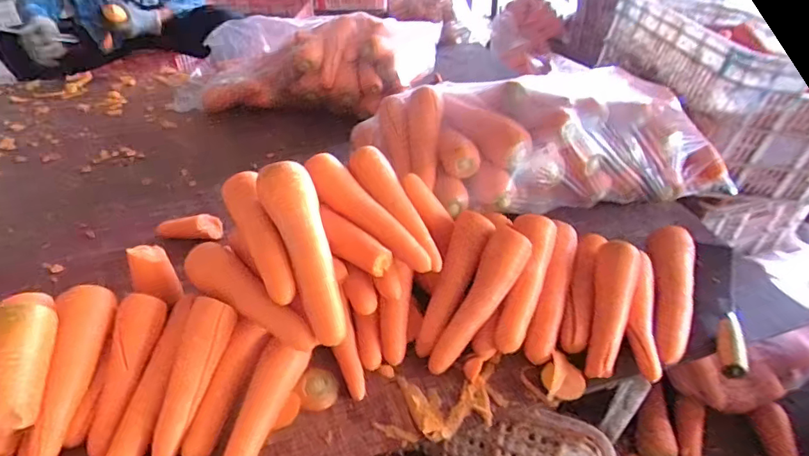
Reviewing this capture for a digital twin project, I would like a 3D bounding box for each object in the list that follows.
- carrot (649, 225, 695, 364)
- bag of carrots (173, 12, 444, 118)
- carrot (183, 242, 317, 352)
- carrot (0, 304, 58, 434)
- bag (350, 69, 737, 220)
[{"bbox_3d":[0.390,0.095,0.706,0.062,0.045,0.218,12,61,12],"label":"carrot"},{"bbox_3d":[-0.247,-0.398,1.165,0.615,0.192,0.284,6,41,6],"label":"bag of carrots"},{"bbox_3d":[-0.193,0.083,0.595,0.219,0.037,0.048,27,46,27],"label":"carrot"},{"bbox_3d":[-0.408,0.145,0.506,0.048,0.047,0.128,-4,70,-6],"label":"carrot"},{"bbox_3d":[0.221,-0.141,0.820,0.544,0.171,0.233,-7,41,-10],"label":"bag"}]

